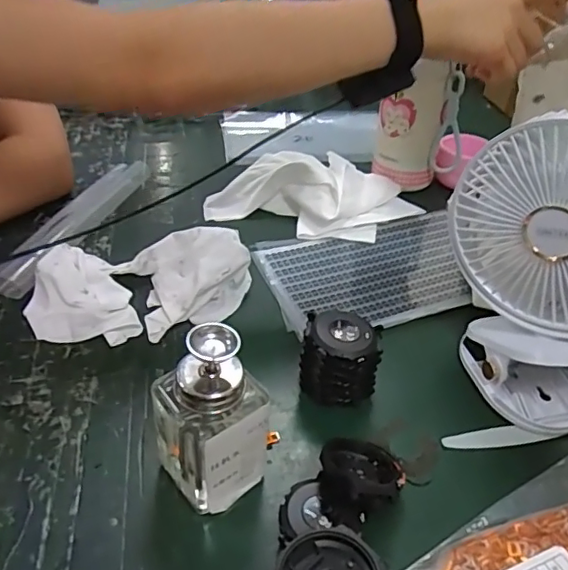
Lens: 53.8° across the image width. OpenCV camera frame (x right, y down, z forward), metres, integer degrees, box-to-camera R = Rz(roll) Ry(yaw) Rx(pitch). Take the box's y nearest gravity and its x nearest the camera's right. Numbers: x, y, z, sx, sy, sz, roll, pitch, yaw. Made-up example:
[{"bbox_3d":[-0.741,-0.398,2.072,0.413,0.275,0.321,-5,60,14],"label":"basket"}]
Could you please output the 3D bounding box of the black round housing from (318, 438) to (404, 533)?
[{"bbox_3d":[0.047,0.121,0.345,0.055,0.025,0.055,5,14,-1],"label":"black round housing"}]

